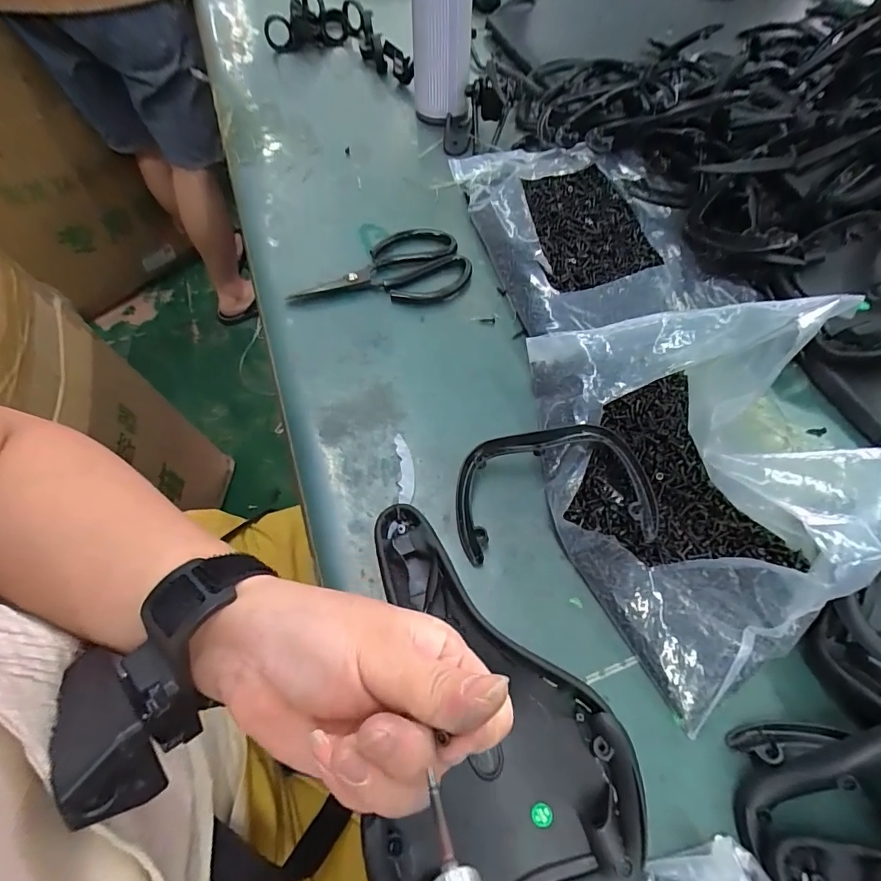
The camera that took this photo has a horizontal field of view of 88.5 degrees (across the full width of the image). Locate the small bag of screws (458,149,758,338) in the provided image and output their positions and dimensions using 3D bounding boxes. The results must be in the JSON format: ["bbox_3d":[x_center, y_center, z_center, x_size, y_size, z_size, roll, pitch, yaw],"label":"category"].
[{"bbox_3d":[0.138,-0.218,0.451,0.187,0.031,0.284,-18,61,-10],"label":"small bag of screws"}]

